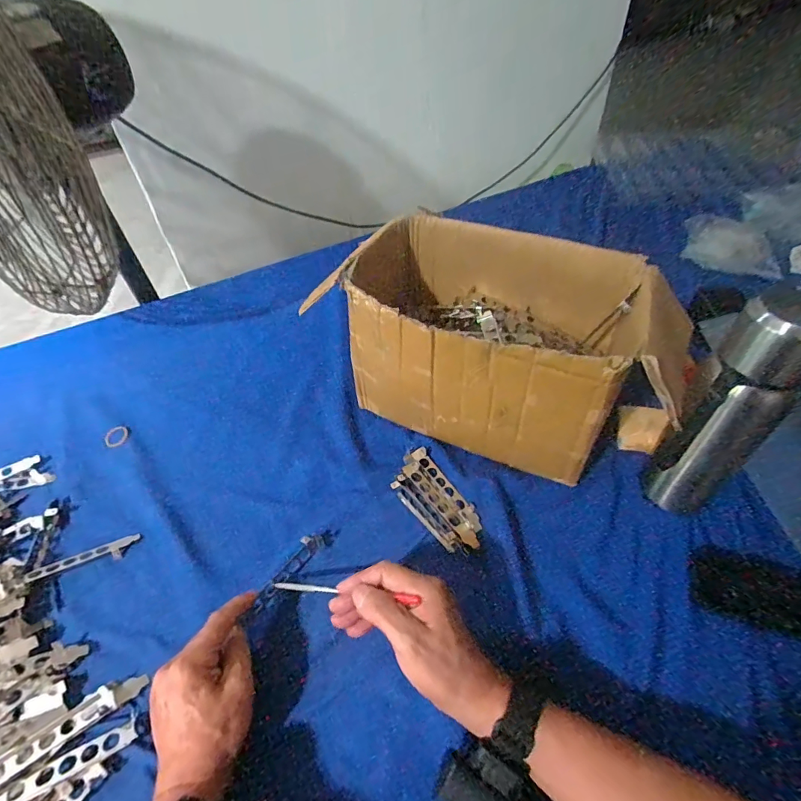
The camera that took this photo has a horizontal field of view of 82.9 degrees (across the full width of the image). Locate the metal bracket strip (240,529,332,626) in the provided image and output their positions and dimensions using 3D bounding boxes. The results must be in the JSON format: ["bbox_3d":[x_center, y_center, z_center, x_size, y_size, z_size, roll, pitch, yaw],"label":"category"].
[{"bbox_3d":[-0.115,0.174,0.463,0.023,0.011,0.118,29,50,24],"label":"metal bracket strip"}]

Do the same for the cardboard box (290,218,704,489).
[{"bbox_3d":[0.117,-0.058,0.537,0.344,0.199,0.204,21,53,21],"label":"cardboard box"}]

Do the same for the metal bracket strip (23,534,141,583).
[{"bbox_3d":[-0.338,0.172,0.487,0.108,0.014,0.020,-20,50,-17],"label":"metal bracket strip"}]

